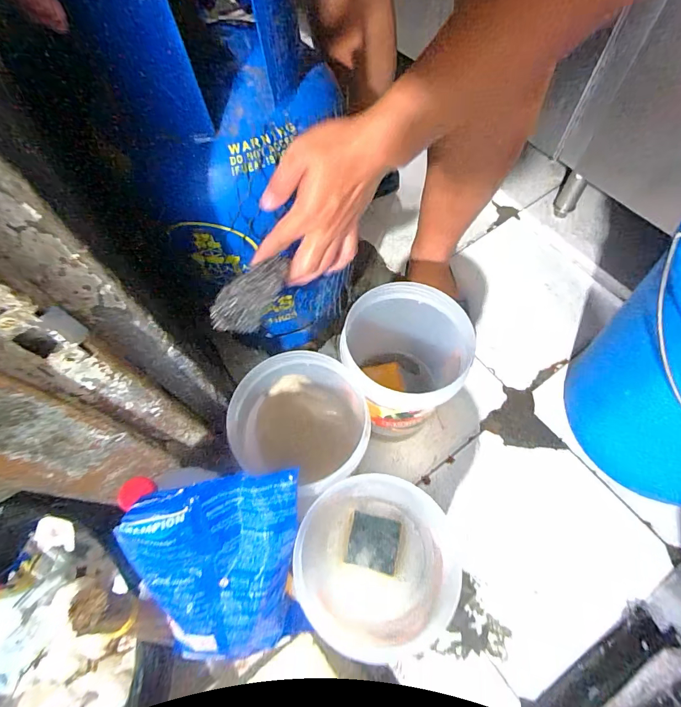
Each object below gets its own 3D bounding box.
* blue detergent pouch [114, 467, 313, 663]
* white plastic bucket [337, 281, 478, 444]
[{"bbox_3d":[-0.126,0.240,0.431,0.172,0.268,0.055,-6,22,-10],"label":"blue detergent pouch"},{"bbox_3d":[0.084,0.015,0.577,0.162,0.195,0.148,-1,65,3],"label":"white plastic bucket"}]

